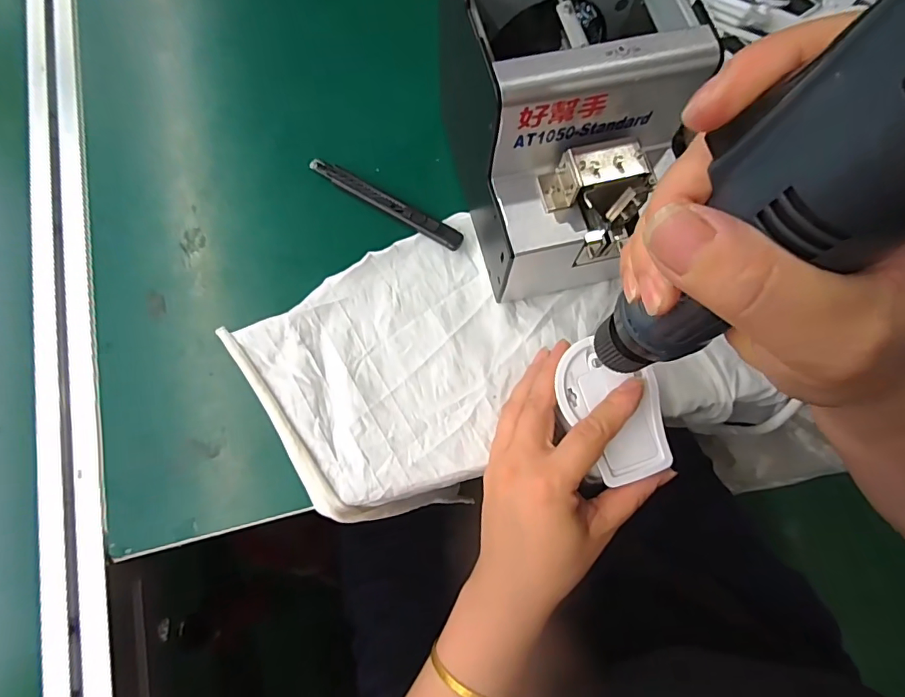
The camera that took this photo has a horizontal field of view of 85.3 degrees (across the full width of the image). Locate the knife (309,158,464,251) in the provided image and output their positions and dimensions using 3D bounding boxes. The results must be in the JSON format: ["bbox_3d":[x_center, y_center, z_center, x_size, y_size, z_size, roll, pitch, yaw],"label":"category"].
[{"bbox_3d":[-0.053,-0.117,0.390,0.139,0.011,0.018,31,76,8],"label":"knife"}]

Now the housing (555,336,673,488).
[{"bbox_3d":[0.098,0.036,0.300,0.060,0.013,0.085,-14,74,-5],"label":"housing"}]

